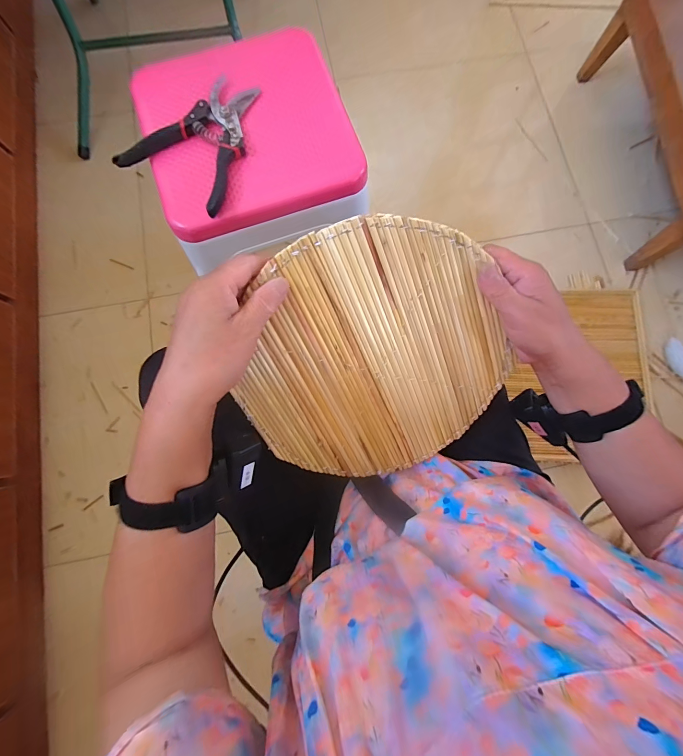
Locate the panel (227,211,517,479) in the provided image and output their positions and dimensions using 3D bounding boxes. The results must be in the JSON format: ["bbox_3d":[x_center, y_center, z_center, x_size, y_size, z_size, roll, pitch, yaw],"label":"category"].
[{"bbox_3d":[0.029,-0.008,0.323,0.244,0.004,0.252,-4,120,-7],"label":"panel"}]

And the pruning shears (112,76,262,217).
[{"bbox_3d":[-0.168,-0.294,0.418,0.135,0.025,0.170,28,77,5],"label":"pruning shears"}]

